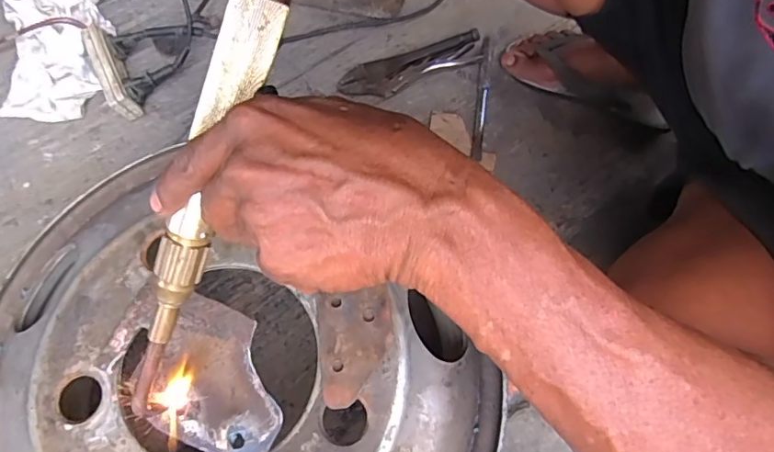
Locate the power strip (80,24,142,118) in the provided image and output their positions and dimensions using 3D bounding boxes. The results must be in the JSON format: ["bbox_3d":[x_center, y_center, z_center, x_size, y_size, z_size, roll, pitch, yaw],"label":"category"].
[{"bbox_3d":[-0.372,-0.208,0.704,0.032,0.055,0.135,-25,71,-10],"label":"power strip"}]

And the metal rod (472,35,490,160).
[{"bbox_3d":[0.131,-0.182,0.715,0.014,0.017,0.201,8,69,2],"label":"metal rod"}]

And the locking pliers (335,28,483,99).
[{"bbox_3d":[0.036,-0.223,0.731,0.213,0.016,0.055,-20,71,-8],"label":"locking pliers"}]

